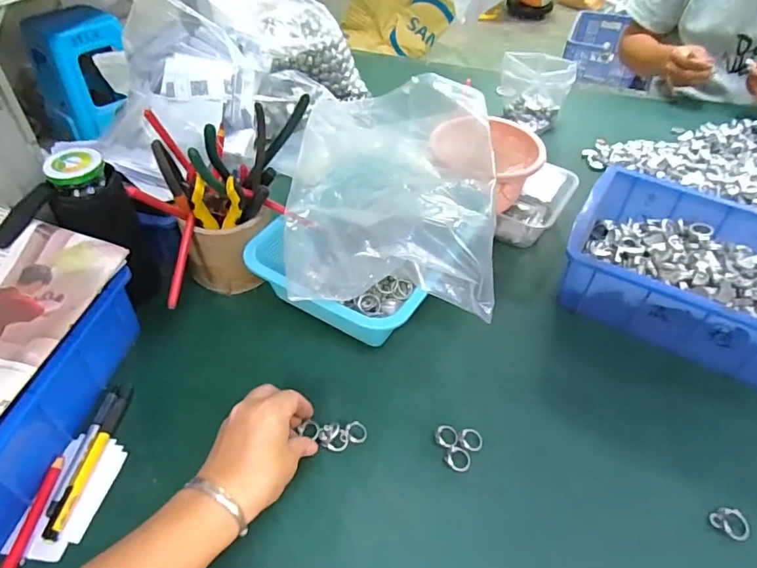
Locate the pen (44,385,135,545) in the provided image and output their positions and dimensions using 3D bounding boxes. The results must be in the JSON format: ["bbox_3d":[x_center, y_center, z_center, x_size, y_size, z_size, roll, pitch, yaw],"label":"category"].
[{"bbox_3d":[-0.245,0.146,0.424,0.013,0.009,0.137,4,45,3],"label":"pen"}]

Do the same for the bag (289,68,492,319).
[{"bbox_3d":[0.014,-0.113,0.542,0.215,0.085,0.314,3,45,2],"label":"bag"}]

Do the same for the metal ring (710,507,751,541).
[{"bbox_3d":[0.291,0.198,0.404,0.028,0.004,0.024,5,64,9],"label":"metal ring"}]

